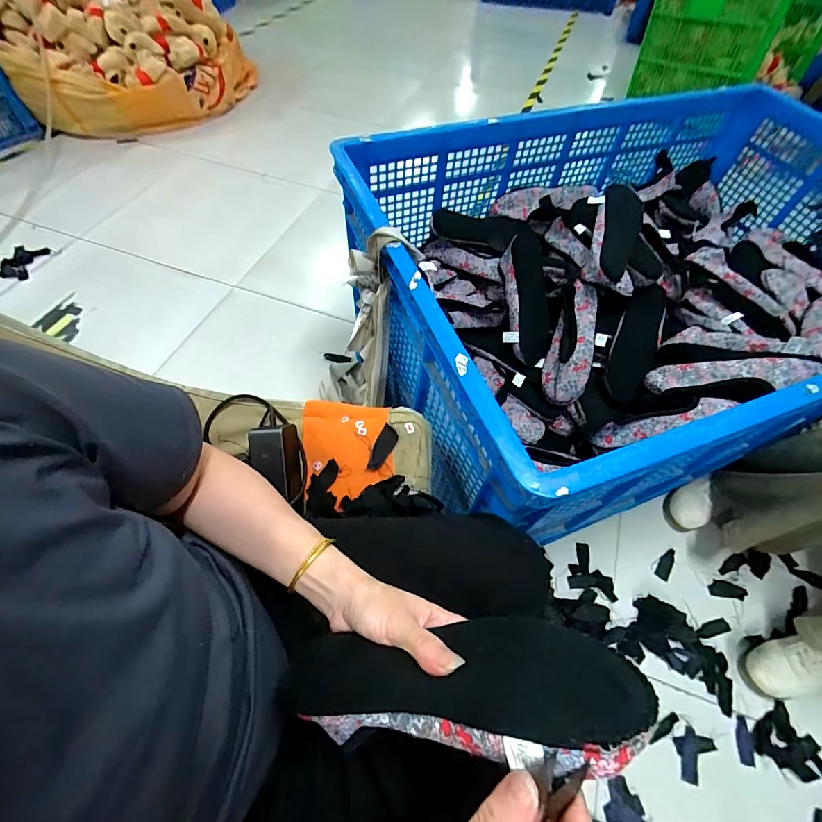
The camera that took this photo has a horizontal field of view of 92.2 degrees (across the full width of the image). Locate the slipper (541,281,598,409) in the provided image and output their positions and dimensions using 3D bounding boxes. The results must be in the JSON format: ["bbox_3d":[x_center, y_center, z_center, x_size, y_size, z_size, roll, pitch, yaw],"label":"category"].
[{"bbox_3d":[0.316,-0.130,0.774,0.081,0.046,0.229,11,91,4],"label":"slipper"}]

